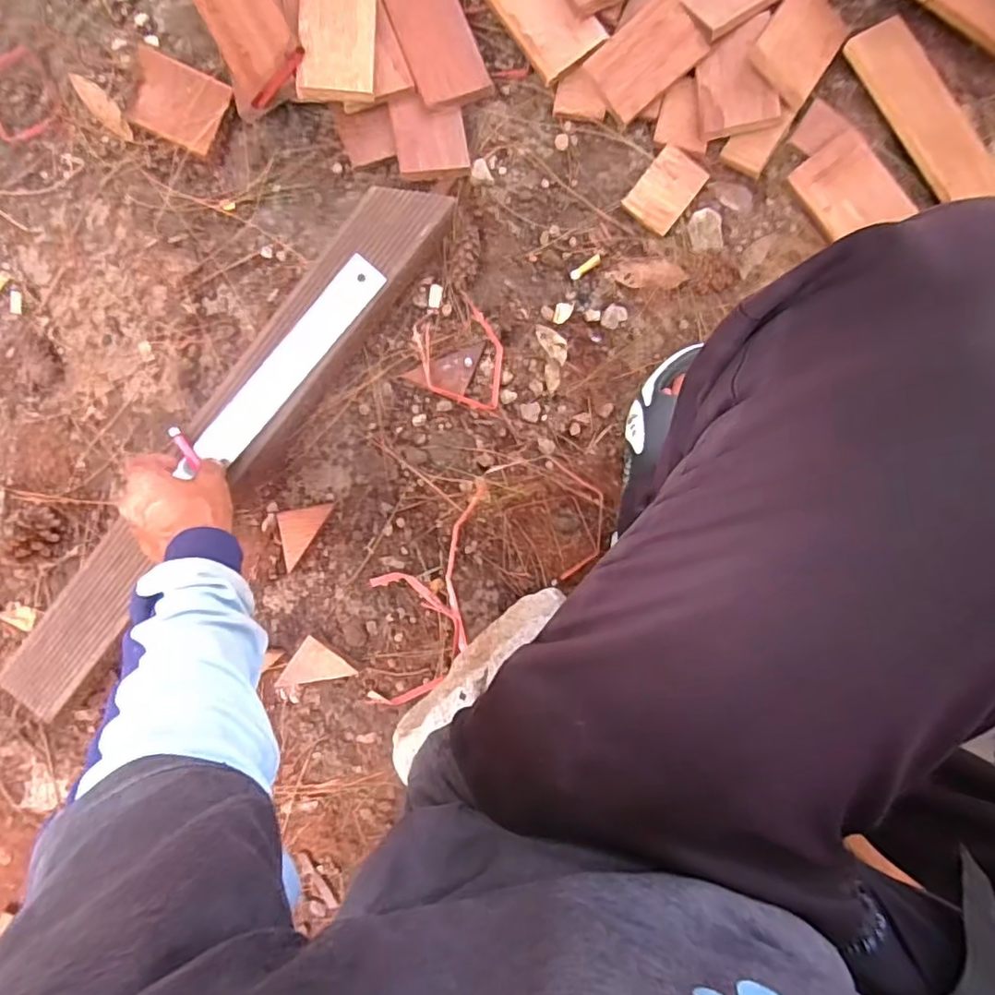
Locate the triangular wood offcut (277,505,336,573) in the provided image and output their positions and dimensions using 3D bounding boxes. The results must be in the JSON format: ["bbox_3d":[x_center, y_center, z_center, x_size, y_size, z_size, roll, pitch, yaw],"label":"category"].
[{"bbox_3d":[-0.195,0.029,0.586,0.038,0.011,0.074,35,93,0],"label":"triangular wood offcut"}]

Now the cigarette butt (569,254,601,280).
[{"bbox_3d":[0.084,-0.217,0.567,0.032,0.009,0.010,-36,91,3],"label":"cigarette butt"}]

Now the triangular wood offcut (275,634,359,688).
[{"bbox_3d":[-0.176,0.173,0.585,0.055,0.017,0.061,38,93,-1],"label":"triangular wood offcut"}]

